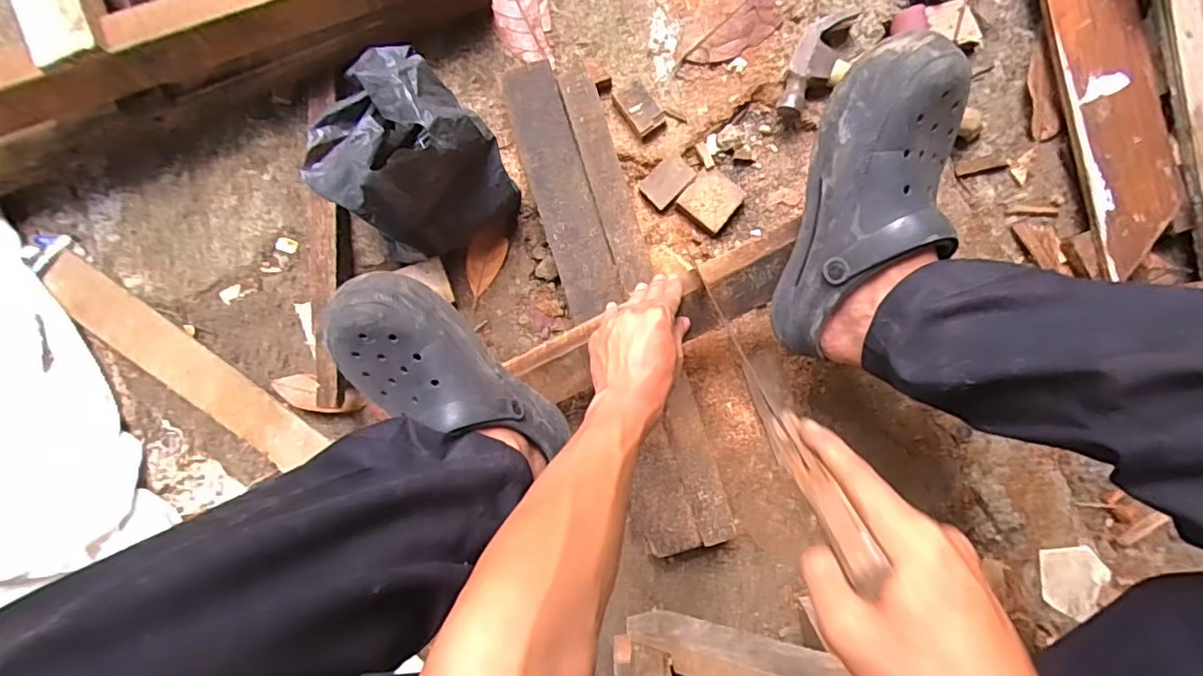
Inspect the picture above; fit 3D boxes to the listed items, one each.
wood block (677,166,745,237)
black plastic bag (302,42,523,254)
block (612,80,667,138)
[{"bbox_3d":[0.127,-0.158,0.653,0.059,0.020,0.059,40,91,1],"label":"wood block"},{"bbox_3d":[-0.191,-0.175,0.572,0.148,0.163,0.173,-44,89,1],"label":"black plastic bag"},{"bbox_3d":[0.042,-0.261,0.640,0.038,0.022,0.060,-39,89,1],"label":"block"}]

